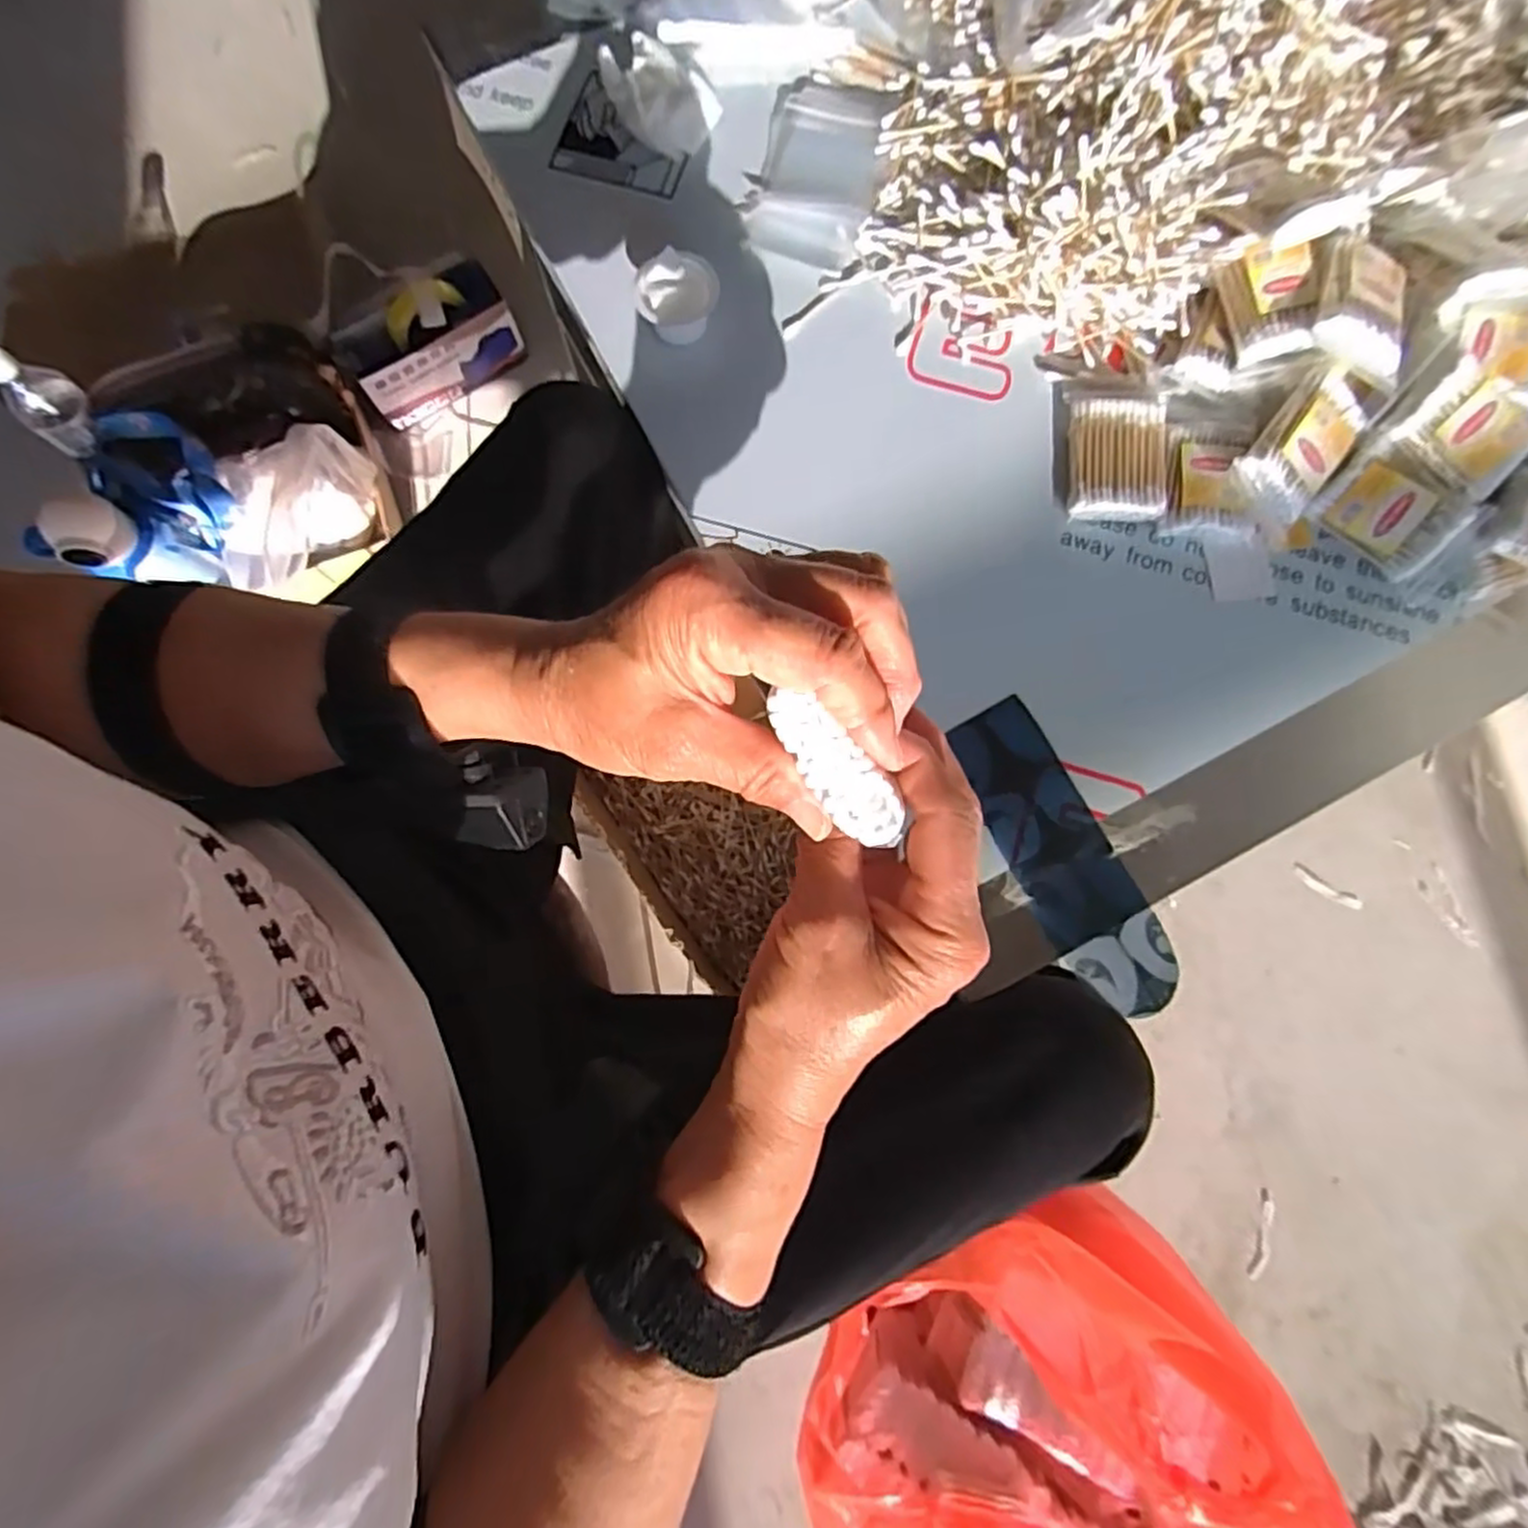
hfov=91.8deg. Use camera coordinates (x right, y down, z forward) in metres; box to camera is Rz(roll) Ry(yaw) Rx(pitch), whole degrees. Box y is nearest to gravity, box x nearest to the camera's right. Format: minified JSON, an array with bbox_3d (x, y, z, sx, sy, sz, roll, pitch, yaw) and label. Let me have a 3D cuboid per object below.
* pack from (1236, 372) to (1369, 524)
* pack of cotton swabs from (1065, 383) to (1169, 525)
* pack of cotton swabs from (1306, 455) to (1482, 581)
[{"bbox_3d":[0.331,-0.193,0.454,0.054,0.016,0.083,39,92,-15],"label":"pack"},{"bbox_3d":[0.225,-0.203,0.469,0.060,0.015,0.093,4,78,0],"label":"pack of cotton swabs"},{"bbox_3d":[0.388,-0.155,0.459,0.079,0.020,0.053,39,113,8],"label":"pack of cotton swabs"}]

